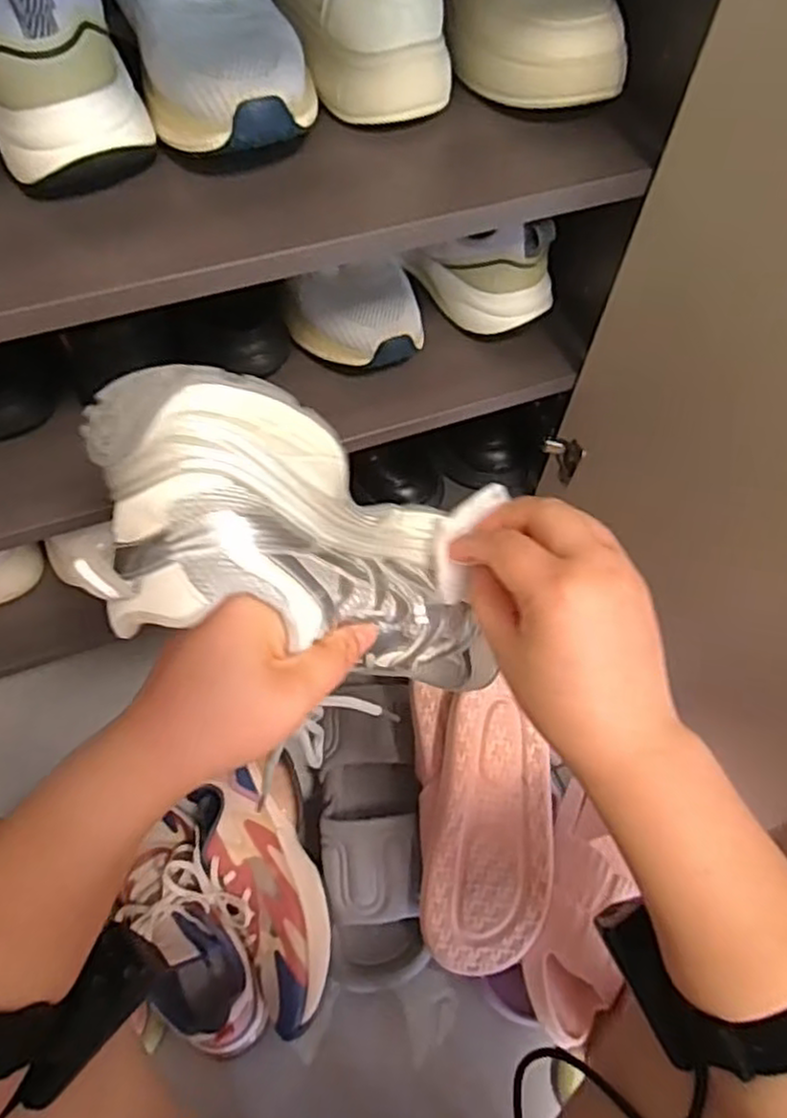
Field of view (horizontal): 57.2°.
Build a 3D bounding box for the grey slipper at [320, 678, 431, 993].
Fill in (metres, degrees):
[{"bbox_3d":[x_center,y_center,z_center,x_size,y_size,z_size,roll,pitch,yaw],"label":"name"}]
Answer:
[{"bbox_3d":[-0.025,0.253,0.708,0.105,0.074,0.291,-2,61,-4],"label":"grey slipper"}]

